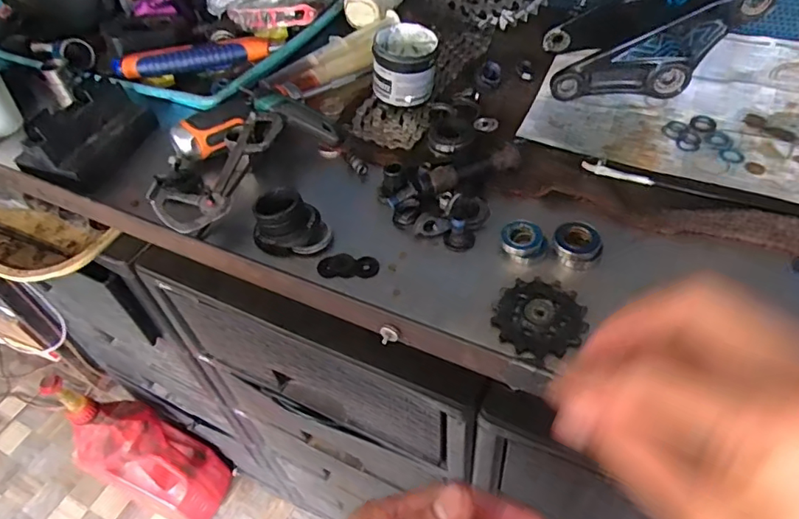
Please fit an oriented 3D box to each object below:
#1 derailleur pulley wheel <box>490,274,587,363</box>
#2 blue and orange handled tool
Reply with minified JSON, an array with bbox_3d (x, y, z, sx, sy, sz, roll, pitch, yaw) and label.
[{"bbox_3d":[0.083,0.033,0.320,0.051,0.009,0.051,-3,49,3],"label":"derailleur pulley wheel"},{"bbox_3d":[-0.194,-0.196,0.508,0.147,0.026,0.031,-14,49,-7],"label":"blue and orange handled tool"}]

